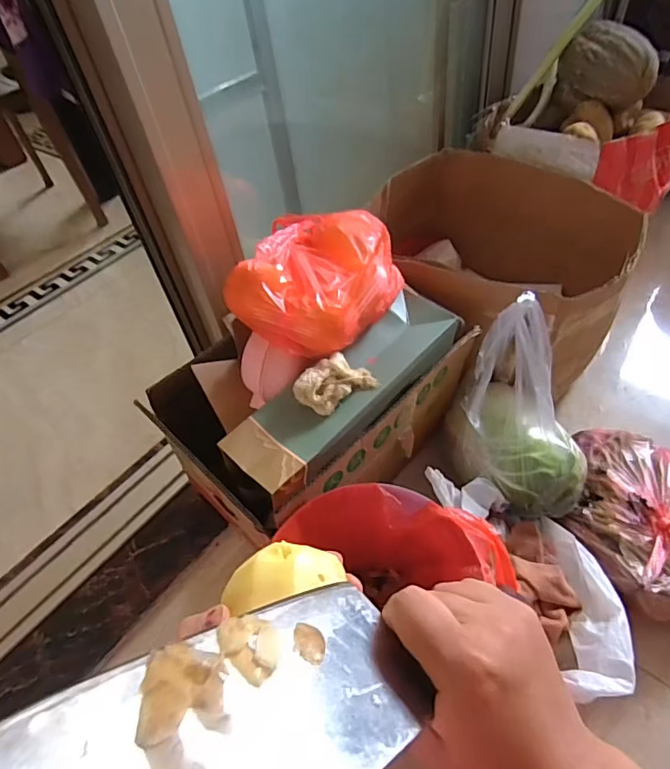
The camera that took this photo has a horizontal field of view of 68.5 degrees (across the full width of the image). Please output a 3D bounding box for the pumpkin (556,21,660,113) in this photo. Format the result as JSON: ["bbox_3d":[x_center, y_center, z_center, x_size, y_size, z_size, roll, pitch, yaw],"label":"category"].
[{"bbox_3d":[0.596,-0.693,1.084,0.140,0.146,0.175,-3,48,6],"label":"pumpkin"}]

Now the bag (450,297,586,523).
[{"bbox_3d":[0.264,0.045,0.689,0.133,0.280,0.199,-36,53,-21],"label":"bag"}]

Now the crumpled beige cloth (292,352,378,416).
[{"bbox_3d":[-0.001,-0.003,0.596,0.096,0.035,0.051,-30,51,-17],"label":"crumpled beige cloth"}]

